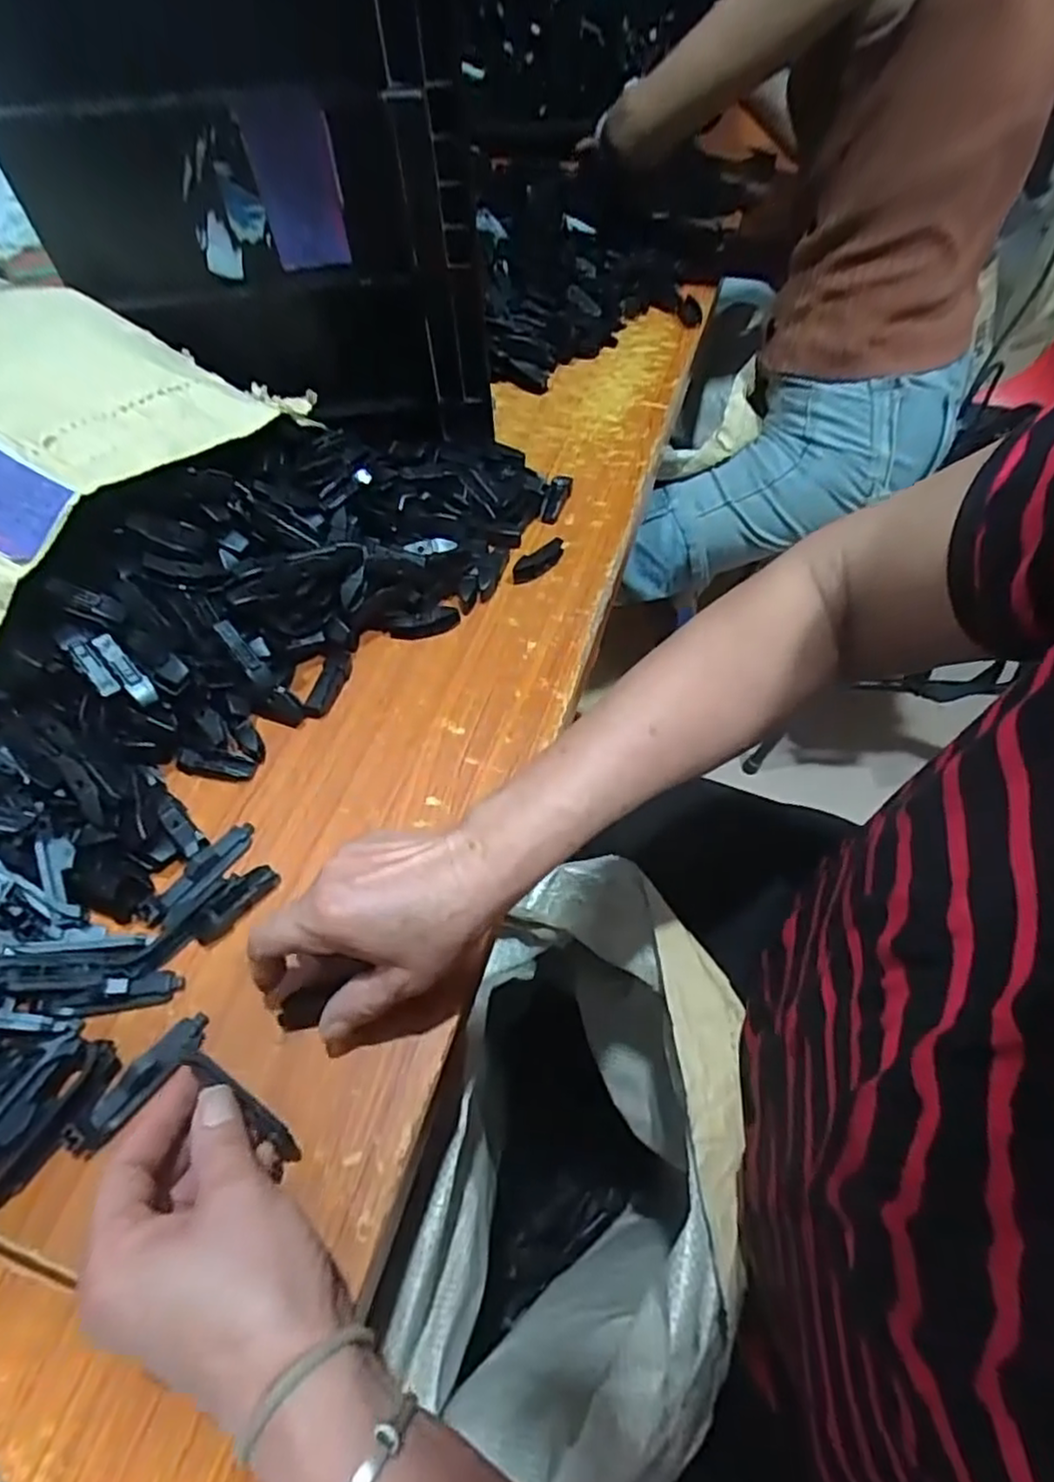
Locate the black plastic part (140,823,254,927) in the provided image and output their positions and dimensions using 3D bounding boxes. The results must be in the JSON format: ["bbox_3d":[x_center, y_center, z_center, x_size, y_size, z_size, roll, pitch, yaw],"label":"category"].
[{"bbox_3d":[-0.196,0.079,0.413,0.020,0.009,0.076,26,62,20],"label":"black plastic part"}]

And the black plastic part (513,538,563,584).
[{"bbox_3d":[0.011,-0.146,0.548,0.015,0.016,0.053,35,65,24],"label":"black plastic part"}]

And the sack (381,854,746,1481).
[{"bbox_3d":[0.045,0.344,0.588,0.182,0.450,0.319,6,57,8],"label":"sack"}]

